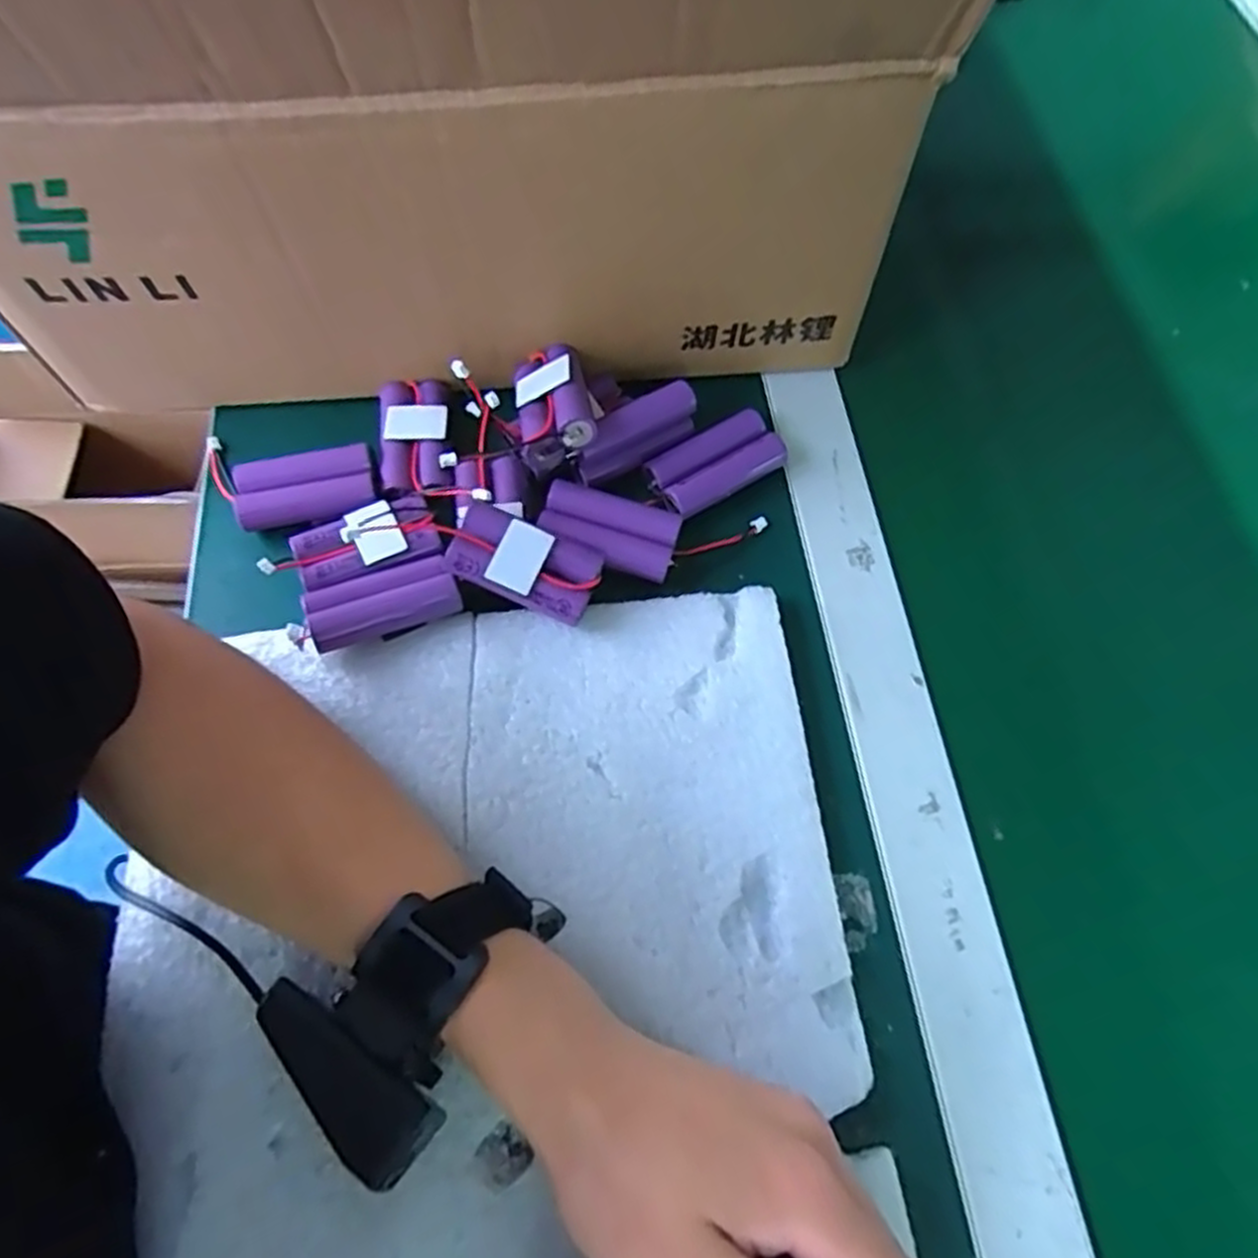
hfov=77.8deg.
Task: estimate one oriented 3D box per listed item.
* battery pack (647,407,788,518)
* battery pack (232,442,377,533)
[{"bbox_3d":[0.046,-0.084,0.399,0.068,0.017,0.032,-29,69,-14],"label":"battery pack"},{"bbox_3d":[-0.160,-0.071,0.386,0.066,0.013,0.033,-13,66,-7],"label":"battery pack"}]

